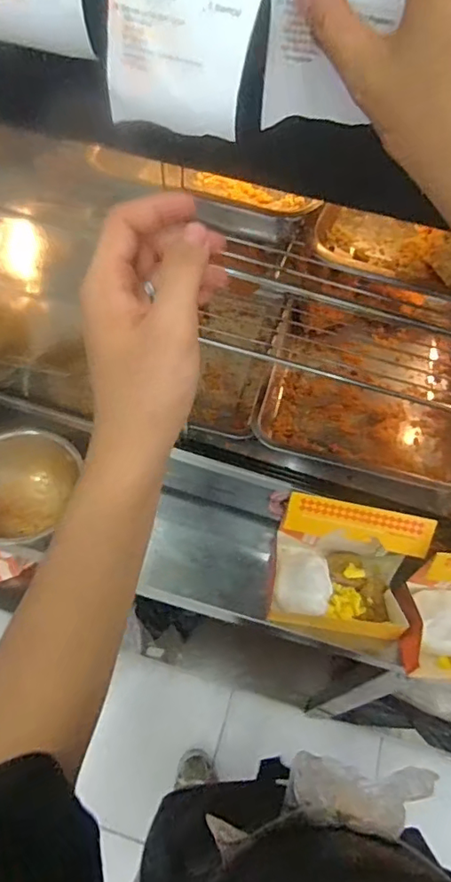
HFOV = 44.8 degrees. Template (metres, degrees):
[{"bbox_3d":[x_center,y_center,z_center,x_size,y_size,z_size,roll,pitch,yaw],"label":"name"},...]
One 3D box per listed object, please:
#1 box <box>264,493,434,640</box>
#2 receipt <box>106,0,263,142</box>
[{"bbox_3d":[0.155,0.167,0.695,0.175,0.149,0.124,9,60,3],"label":"box"},{"bbox_3d":[-0.022,-0.209,0.283,0.079,0.069,0.060,12,61,5],"label":"receipt"}]

